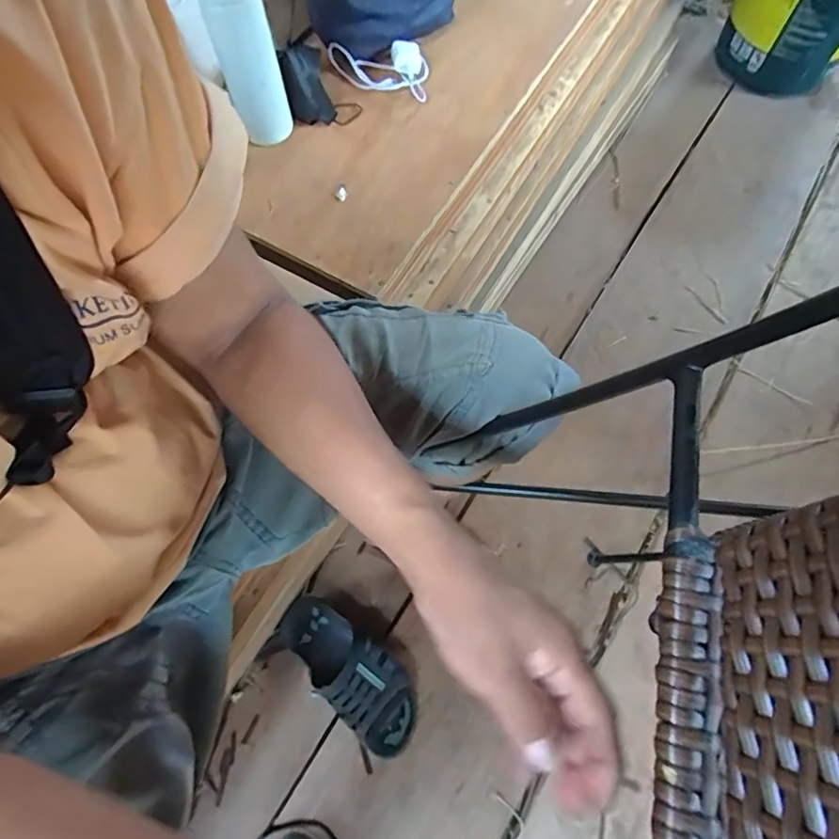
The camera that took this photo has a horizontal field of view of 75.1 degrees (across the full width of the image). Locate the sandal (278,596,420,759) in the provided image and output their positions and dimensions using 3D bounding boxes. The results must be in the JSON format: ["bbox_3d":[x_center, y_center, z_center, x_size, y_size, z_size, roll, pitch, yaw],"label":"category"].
[{"bbox_3d":[-0.098,0.340,0.744,0.235,0.063,0.101,39,71,14],"label":"sandal"}]

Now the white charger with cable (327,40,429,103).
[{"bbox_3d":[-0.059,-0.495,0.772,0.142,0.030,0.095,4,66,0],"label":"white charger with cable"}]

